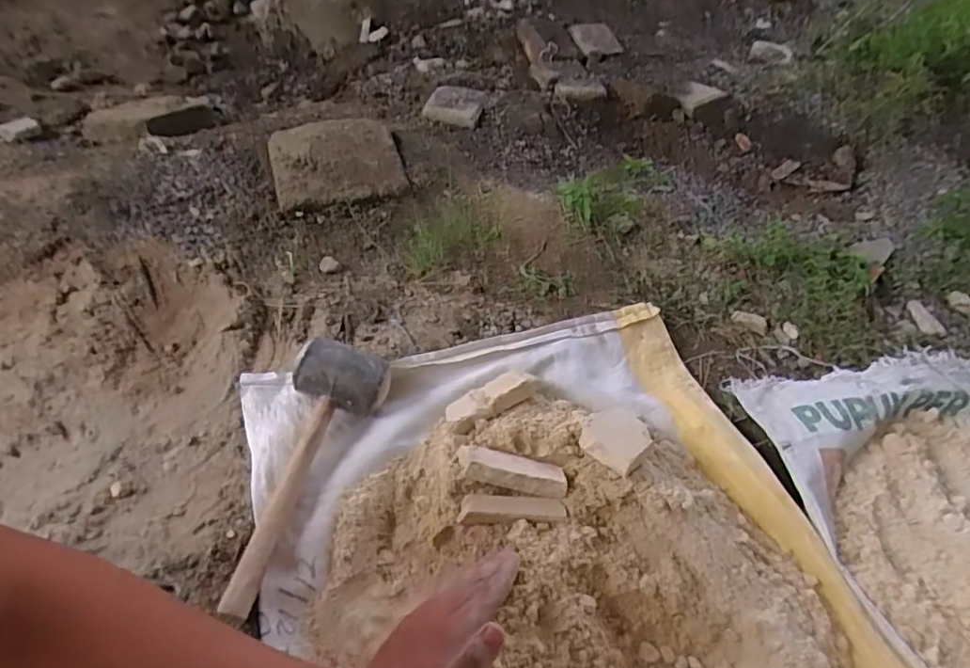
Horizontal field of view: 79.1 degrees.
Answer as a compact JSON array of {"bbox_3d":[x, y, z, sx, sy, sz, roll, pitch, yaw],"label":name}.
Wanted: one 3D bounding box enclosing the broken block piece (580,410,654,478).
[{"bbox_3d":[0.137,0.104,0.610,0.062,0.024,0.066,37,52,22],"label":"broken block piece"}]

